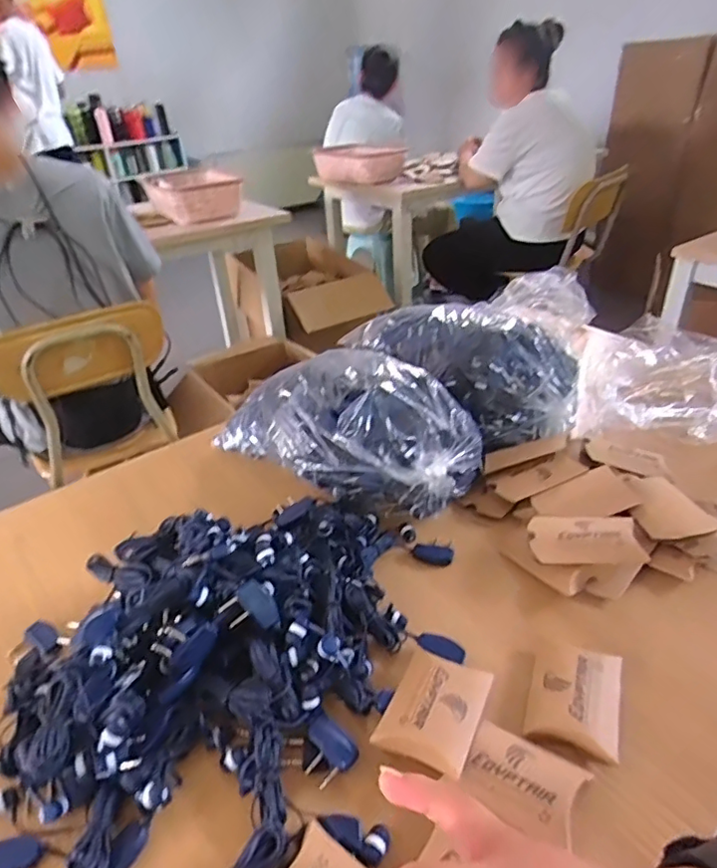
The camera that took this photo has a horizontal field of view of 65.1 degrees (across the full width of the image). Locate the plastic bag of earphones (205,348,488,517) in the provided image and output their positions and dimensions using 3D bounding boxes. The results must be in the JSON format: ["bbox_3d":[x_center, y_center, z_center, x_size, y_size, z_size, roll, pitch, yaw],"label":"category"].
[{"bbox_3d":[-0.025,-0.016,0.575,0.281,0.106,0.137,17,38,28],"label":"plastic bag of earphones"}]

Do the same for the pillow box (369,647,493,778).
[{"bbox_3d":[0.050,0.175,0.361,0.054,0.016,0.078,13,37,23],"label":"pillow box"}]

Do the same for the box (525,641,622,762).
[{"bbox_3d":[0.144,0.170,0.371,0.054,0.015,0.072,11,36,21],"label":"box"}]

